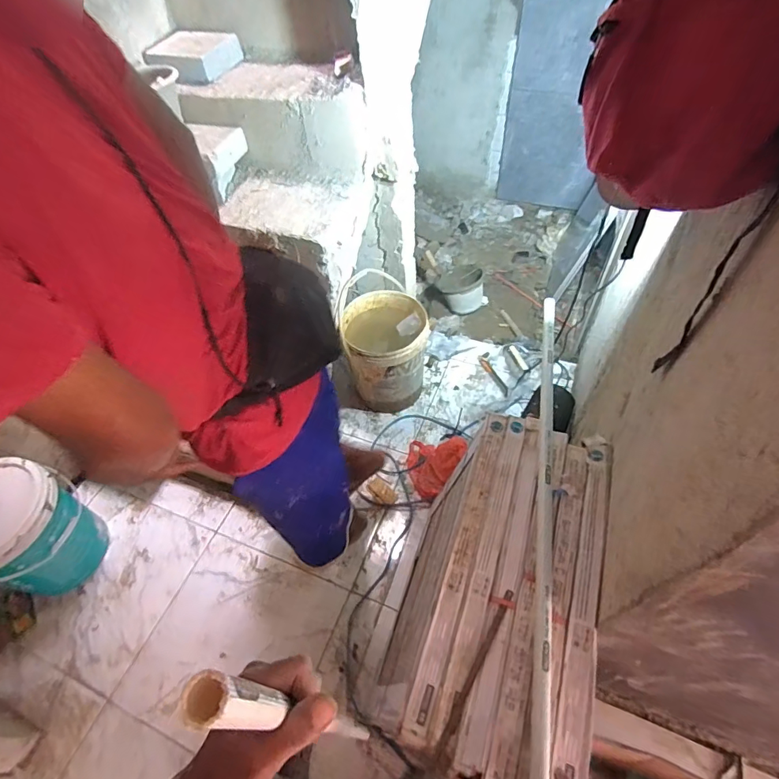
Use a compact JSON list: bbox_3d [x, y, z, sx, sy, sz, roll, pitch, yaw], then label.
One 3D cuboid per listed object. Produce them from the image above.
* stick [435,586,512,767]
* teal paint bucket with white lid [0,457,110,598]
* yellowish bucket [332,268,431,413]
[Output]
[{"bbox_3d":[0.138,0.444,0.708,0.014,0.008,0.270,25,59,22],"label":"stick"},{"bbox_3d":[-1.076,0.430,1.343,0.318,0.386,0.313,22,58,20],"label":"teal paint bucket with white lid"},{"bbox_3d":[-0.014,-0.159,1.664,0.294,0.467,0.346,-2,53,3],"label":"yellowish bucket"}]

